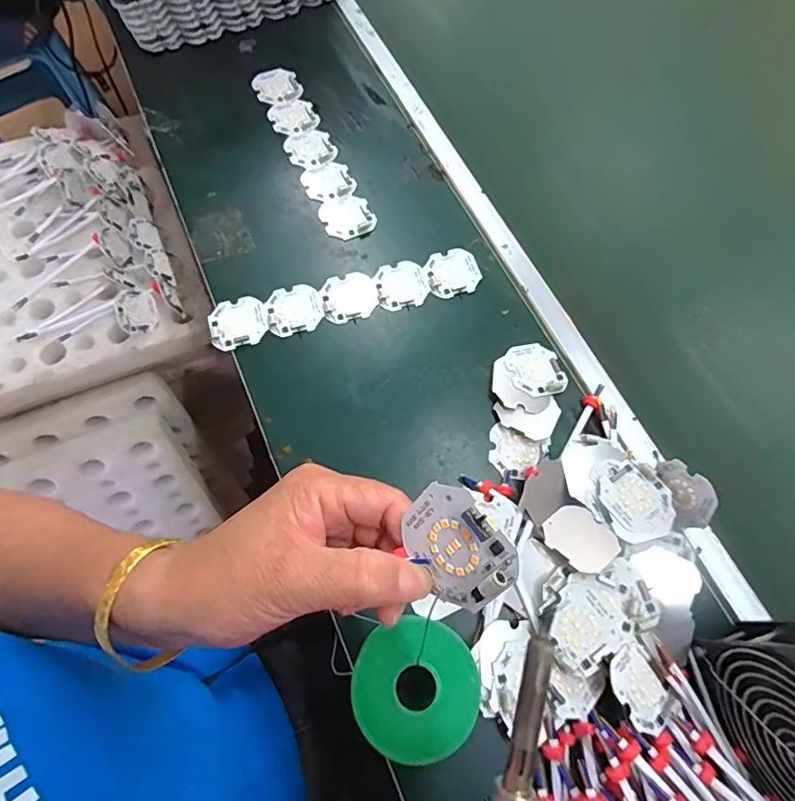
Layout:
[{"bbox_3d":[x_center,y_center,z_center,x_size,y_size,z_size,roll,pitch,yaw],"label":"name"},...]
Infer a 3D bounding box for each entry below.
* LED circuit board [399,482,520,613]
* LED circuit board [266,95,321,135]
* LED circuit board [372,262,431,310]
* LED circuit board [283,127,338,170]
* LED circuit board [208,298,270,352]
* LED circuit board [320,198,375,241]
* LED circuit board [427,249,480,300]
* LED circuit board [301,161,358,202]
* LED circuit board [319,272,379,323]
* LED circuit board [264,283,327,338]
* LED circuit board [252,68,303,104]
[{"bbox_3d":[0.021,0.058,0.198,0.007,0.044,0.046,-13,56,-48],"label":"LED circuit board"},{"bbox_3d":[-0.107,-0.293,0.526,0.047,0.004,0.048,-28,70,-13],"label":"LED circuit board"},{"bbox_3d":[0.003,-0.102,0.449,0.044,0.004,0.046,-15,68,-7],"label":"LED circuit board"},{"bbox_3d":[-0.087,-0.252,0.508,0.047,0.004,0.047,-26,70,-12],"label":"LED circuit board"},{"bbox_3d":[-0.135,-0.066,0.429,0.046,0.004,0.043,-16,68,-8],"label":"LED circuit board"},{"bbox_3d":[-0.046,-0.172,0.476,0.047,0.004,0.046,-23,69,-11],"label":"LED circuit board"},{"bbox_3d":[0.050,-0.114,0.455,0.048,0.004,0.045,-13,68,-7],"label":"LED circuit board"},{"bbox_3d":[-0.067,-0.212,0.492,0.046,0.004,0.046,-23,69,-11],"label":"LED circuit board"},{"bbox_3d":[-0.042,-0.091,0.443,0.047,0.004,0.046,-11,68,-6],"label":"LED circuit board"},{"bbox_3d":[-0.088,-0.079,0.436,0.048,0.004,0.045,-15,68,-8],"label":"LED circuit board"},{"bbox_3d":[-0.129,-0.335,0.542,0.047,0.004,0.050,-19,70,-14],"label":"LED circuit board"}]

